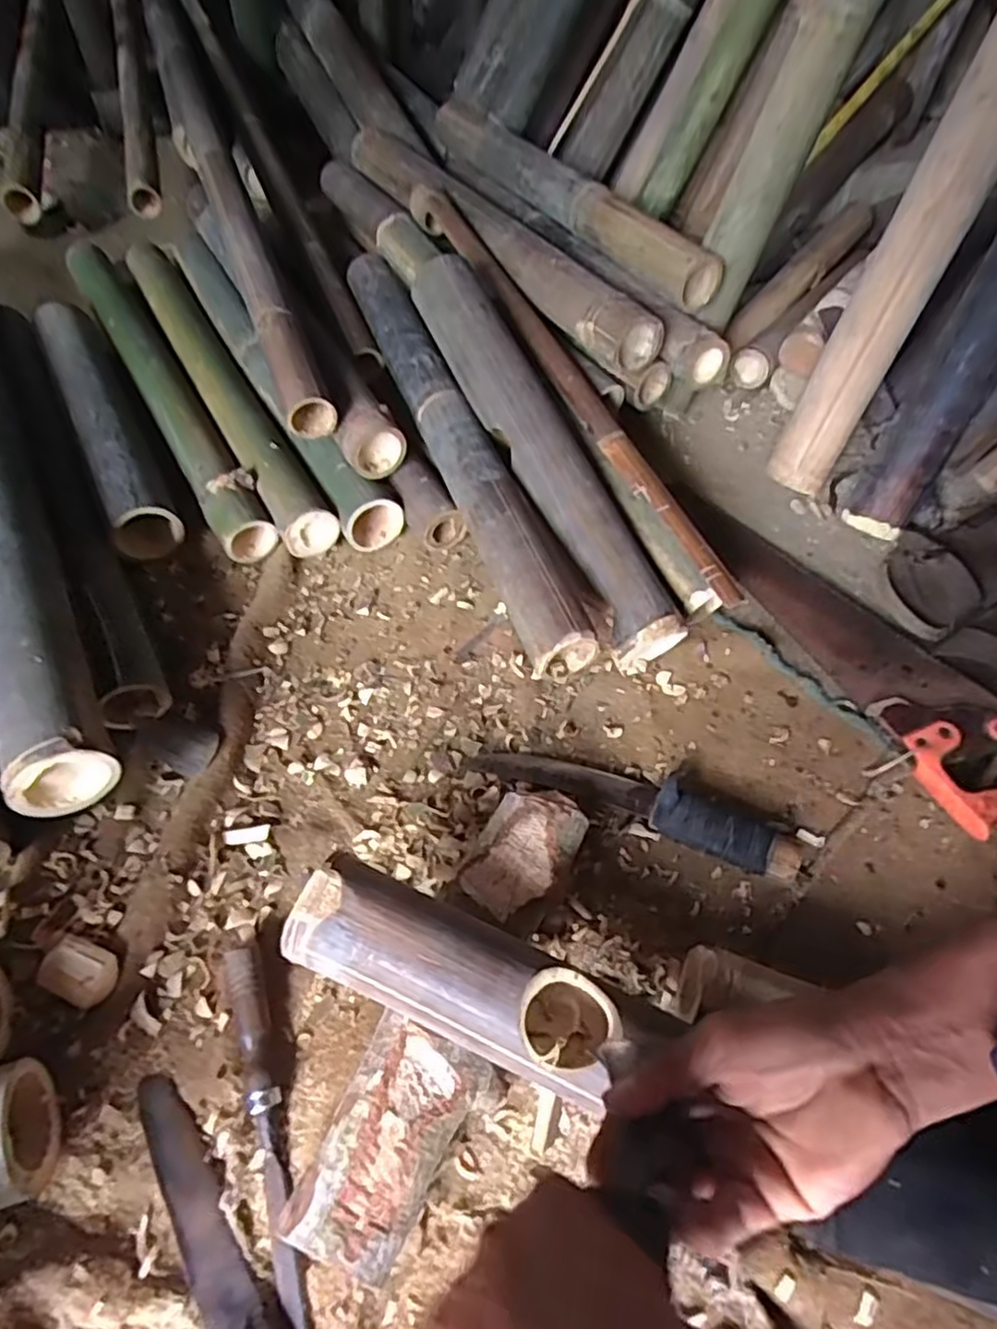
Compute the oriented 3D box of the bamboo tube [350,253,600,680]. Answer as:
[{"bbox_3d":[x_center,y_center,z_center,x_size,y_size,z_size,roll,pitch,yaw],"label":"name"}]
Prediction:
[{"bbox_3d":[-0.051,-0.261,0.768,0.070,0.070,0.636,-16,58,-15],"label":"bamboo tube"}]

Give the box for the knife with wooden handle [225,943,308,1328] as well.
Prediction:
[{"bbox_3d":[-0.155,0.312,0.469,0.025,0.020,0.237,-15,58,-15],"label":"knife with wooden handle"}]

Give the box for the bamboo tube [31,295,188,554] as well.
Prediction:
[{"bbox_3d":[-0.466,-0.294,0.823,0.072,0.057,0.429,-22,60,-19],"label":"bamboo tube"}]

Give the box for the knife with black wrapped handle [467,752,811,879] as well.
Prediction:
[{"bbox_3d":[0.124,0.117,0.620,0.297,0.033,0.054,19,56,8],"label":"knife with black wrapped handle"}]

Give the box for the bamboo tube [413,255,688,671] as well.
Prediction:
[{"bbox_3d":[0.043,-0.232,0.737,0.085,0.072,0.505,-24,77,-20],"label":"bamboo tube"}]

